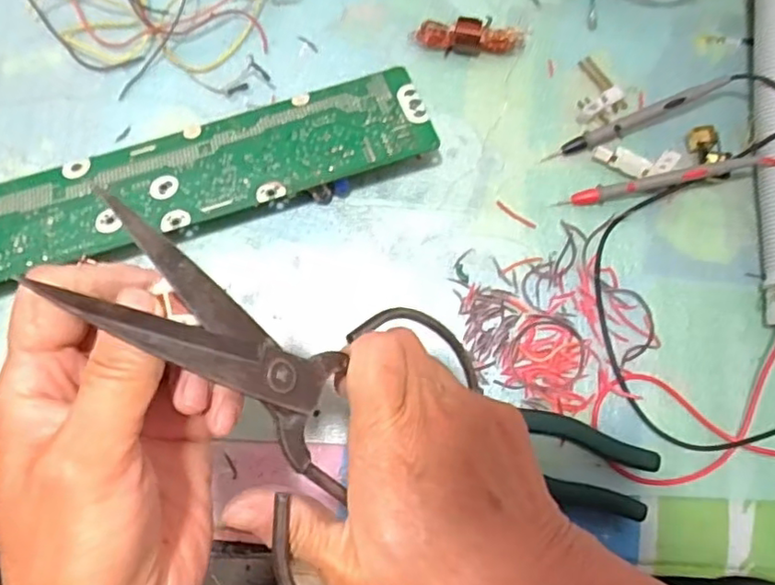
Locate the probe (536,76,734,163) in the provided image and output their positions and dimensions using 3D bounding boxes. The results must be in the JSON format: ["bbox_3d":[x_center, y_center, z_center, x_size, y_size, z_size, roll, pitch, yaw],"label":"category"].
[{"bbox_3d":[0.181,-0.127,0.462,0.137,0.012,0.014,-23,81,9],"label":"probe"}]

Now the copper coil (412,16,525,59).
[{"bbox_3d":[0.062,-0.195,0.478,0.082,0.018,0.021,-2,80,-2],"label":"copper coil"}]

